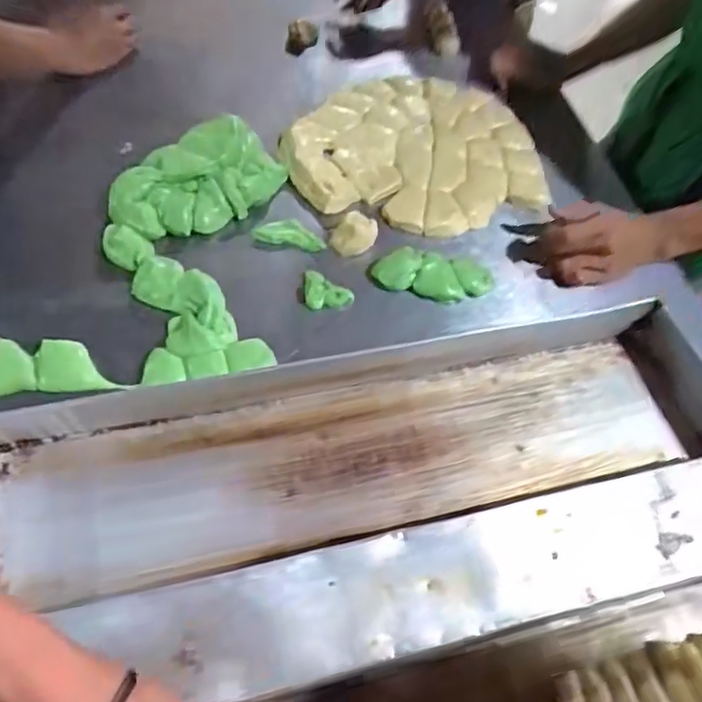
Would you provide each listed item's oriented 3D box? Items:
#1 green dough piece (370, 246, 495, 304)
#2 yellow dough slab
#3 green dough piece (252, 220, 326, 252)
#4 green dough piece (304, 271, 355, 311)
[{"bbox_3d":[0.099,-0.091,0.710,0.139,0.035,0.062,12,59,3],"label":"green dough piece"},{"bbox_3d":[0.080,-0.279,0.814,0.334,0.032,0.305,-18,62,-15],"label":"yellow dough slab"},{"bbox_3d":[-0.075,-0.142,0.731,0.086,0.021,0.028,6,59,-1],"label":"green dough piece"},{"bbox_3d":[-0.026,-0.071,0.698,0.055,0.024,0.052,-1,59,-5],"label":"green dough piece"}]

